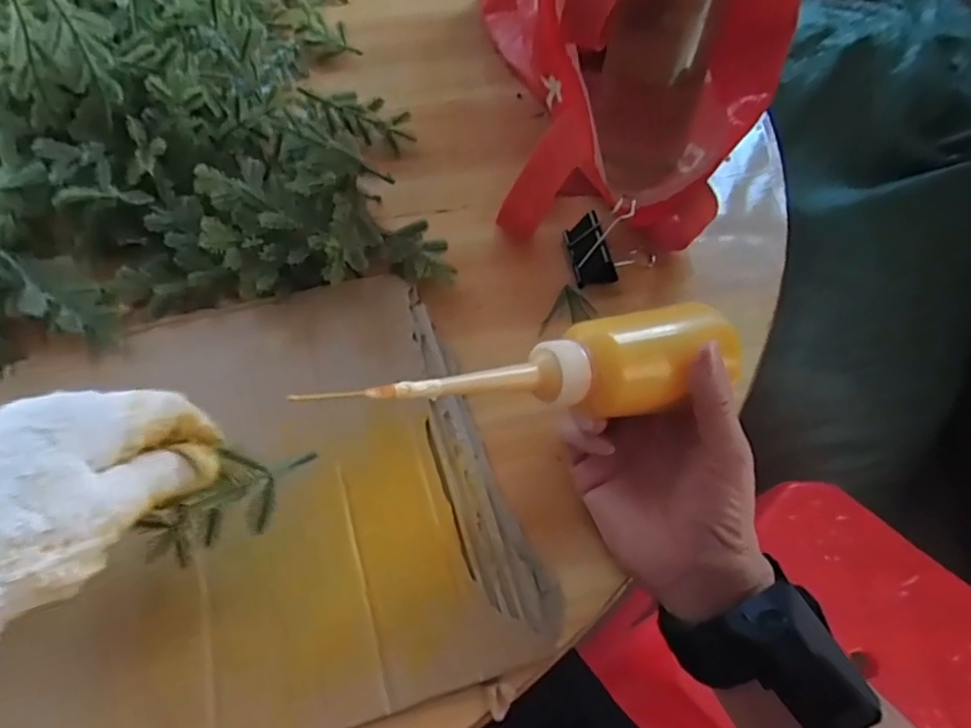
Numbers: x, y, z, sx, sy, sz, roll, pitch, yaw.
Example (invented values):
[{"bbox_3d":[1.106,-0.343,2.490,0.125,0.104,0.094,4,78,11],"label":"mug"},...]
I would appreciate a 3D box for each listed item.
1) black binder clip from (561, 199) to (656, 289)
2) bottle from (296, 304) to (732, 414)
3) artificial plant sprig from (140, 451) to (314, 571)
[{"bbox_3d":[0.090,-0.088,0.427,0.060,0.045,0.054,-8,56,-6],"label":"black binder clip"},{"bbox_3d":[0.024,0.002,0.262,0.164,0.033,0.043,-9,56,-18],"label":"bottle"},{"bbox_3d":[-0.120,0.063,0.285,0.083,0.028,0.029,-32,61,-6],"label":"artificial plant sprig"}]

